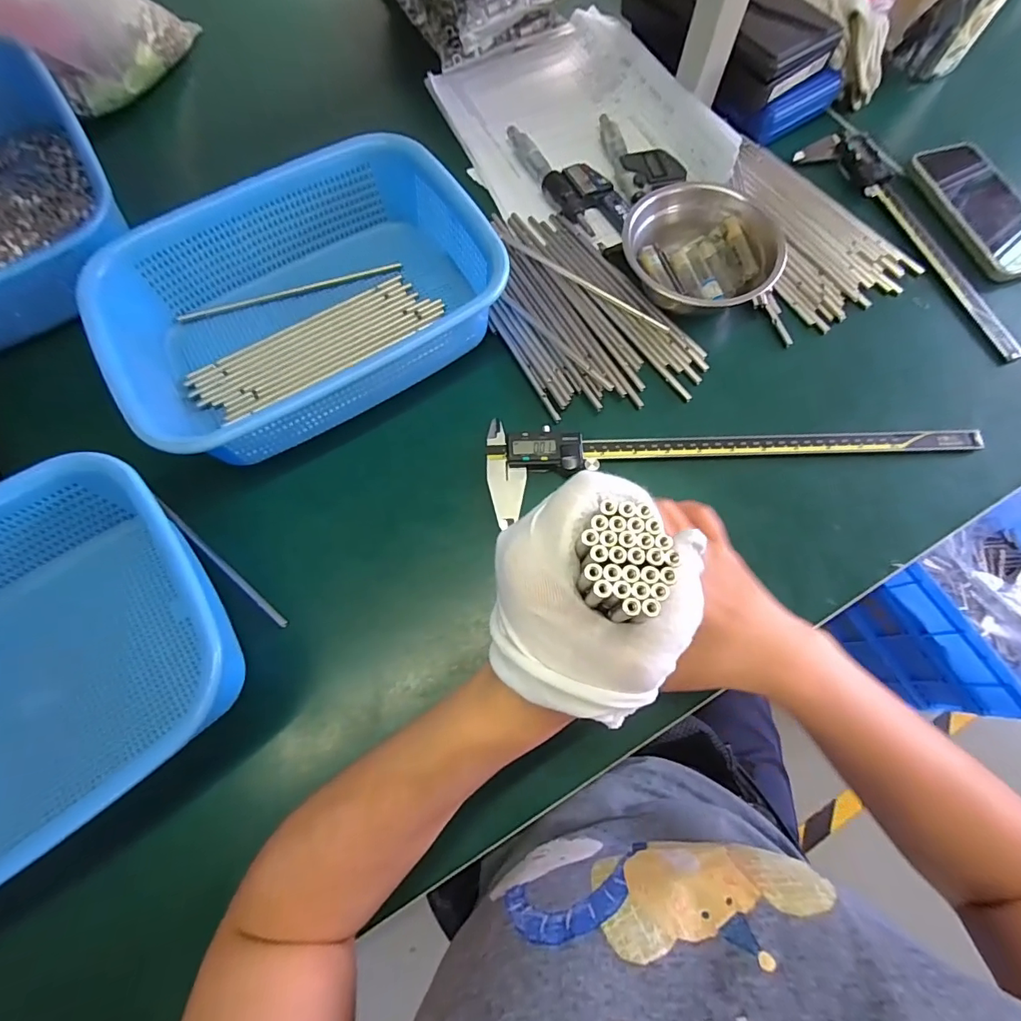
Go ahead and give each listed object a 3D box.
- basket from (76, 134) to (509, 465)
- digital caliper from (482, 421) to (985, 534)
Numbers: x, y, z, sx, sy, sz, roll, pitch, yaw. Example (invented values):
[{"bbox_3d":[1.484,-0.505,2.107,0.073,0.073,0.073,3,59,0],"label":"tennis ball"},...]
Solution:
[{"bbox_3d":[-0.167,-0.172,0.391,0.288,0.080,0.209,-34,75,-11],"label":"basket"},{"bbox_3d":[0.171,-0.038,0.381,0.378,0.013,0.077,-2,71,-1],"label":"digital caliper"}]

